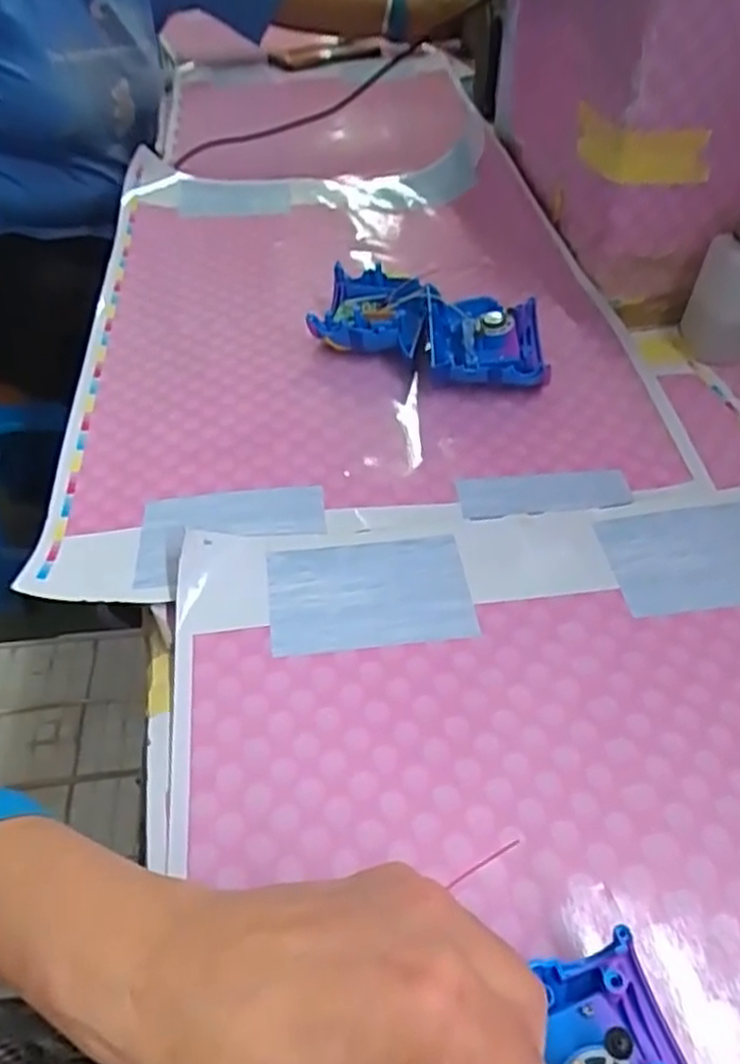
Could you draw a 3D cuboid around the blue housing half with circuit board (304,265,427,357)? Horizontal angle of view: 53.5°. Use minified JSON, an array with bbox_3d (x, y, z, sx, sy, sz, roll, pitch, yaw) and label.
[{"bbox_3d":[0.001,-0.163,0.559,0.085,0.038,0.083,11,47,11],"label":"blue housing half with circuit board"}]

